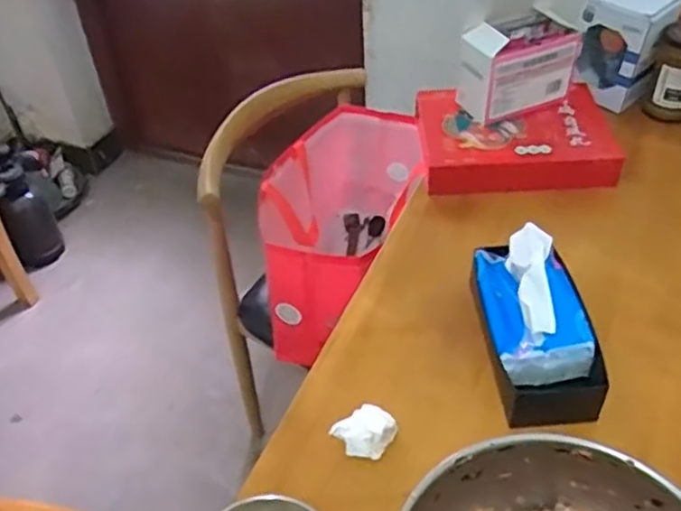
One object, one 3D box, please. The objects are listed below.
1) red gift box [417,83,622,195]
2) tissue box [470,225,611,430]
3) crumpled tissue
[{"bbox_3d":[0.229,-0.163,0.936,0.240,0.047,0.196,-5,44,1],"label":"red gift box"},{"bbox_3d":[0.187,0.055,0.663,0.094,0.113,0.181,-5,44,1],"label":"tissue box"},{"bbox_3d":[0.023,0.158,0.623,0.050,0.031,0.041,-26,47,-20],"label":"crumpled tissue"}]

